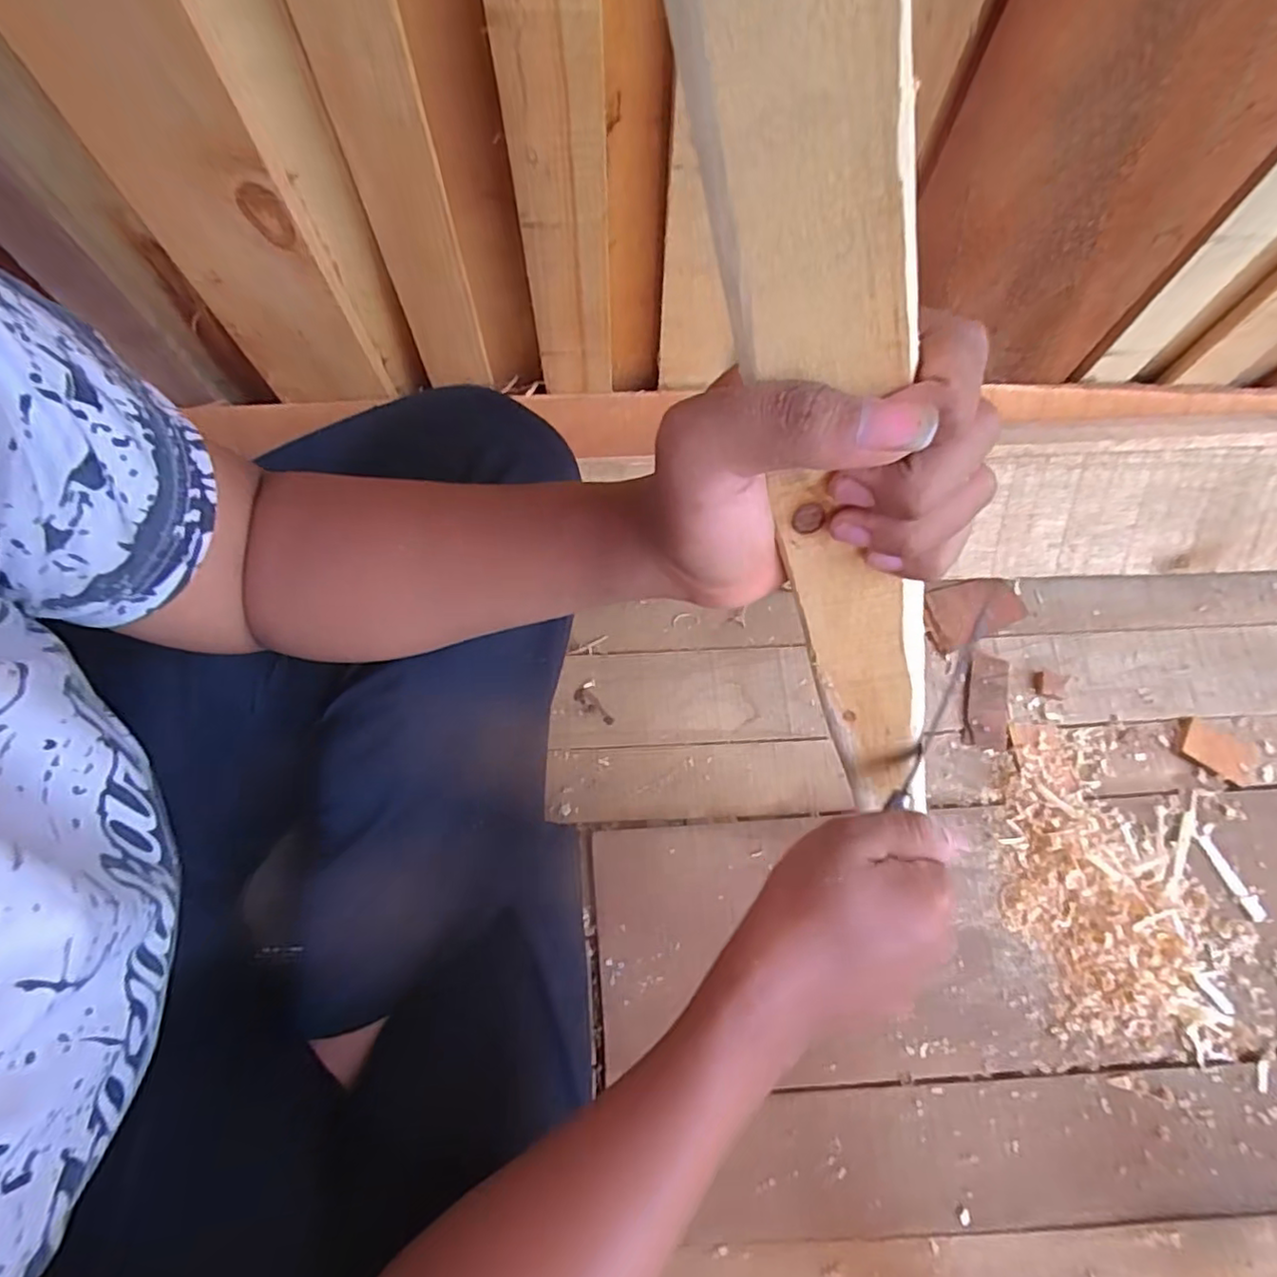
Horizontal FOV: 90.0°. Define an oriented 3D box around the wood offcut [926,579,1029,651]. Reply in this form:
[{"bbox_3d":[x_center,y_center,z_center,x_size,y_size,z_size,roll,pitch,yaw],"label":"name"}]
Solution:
[{"bbox_3d":[0.313,-0.028,0.600,0.098,0.015,0.057,-21,74,-8],"label":"wood offcut"}]

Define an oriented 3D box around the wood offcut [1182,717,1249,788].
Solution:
[{"bbox_3d":[0.513,0.099,0.566,0.056,0.006,0.044,31,74,8],"label":"wood offcut"}]

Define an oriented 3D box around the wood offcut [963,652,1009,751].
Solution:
[{"bbox_3d":[0.315,0.057,0.576,0.036,0.007,0.084,11,72,2],"label":"wood offcut"}]

